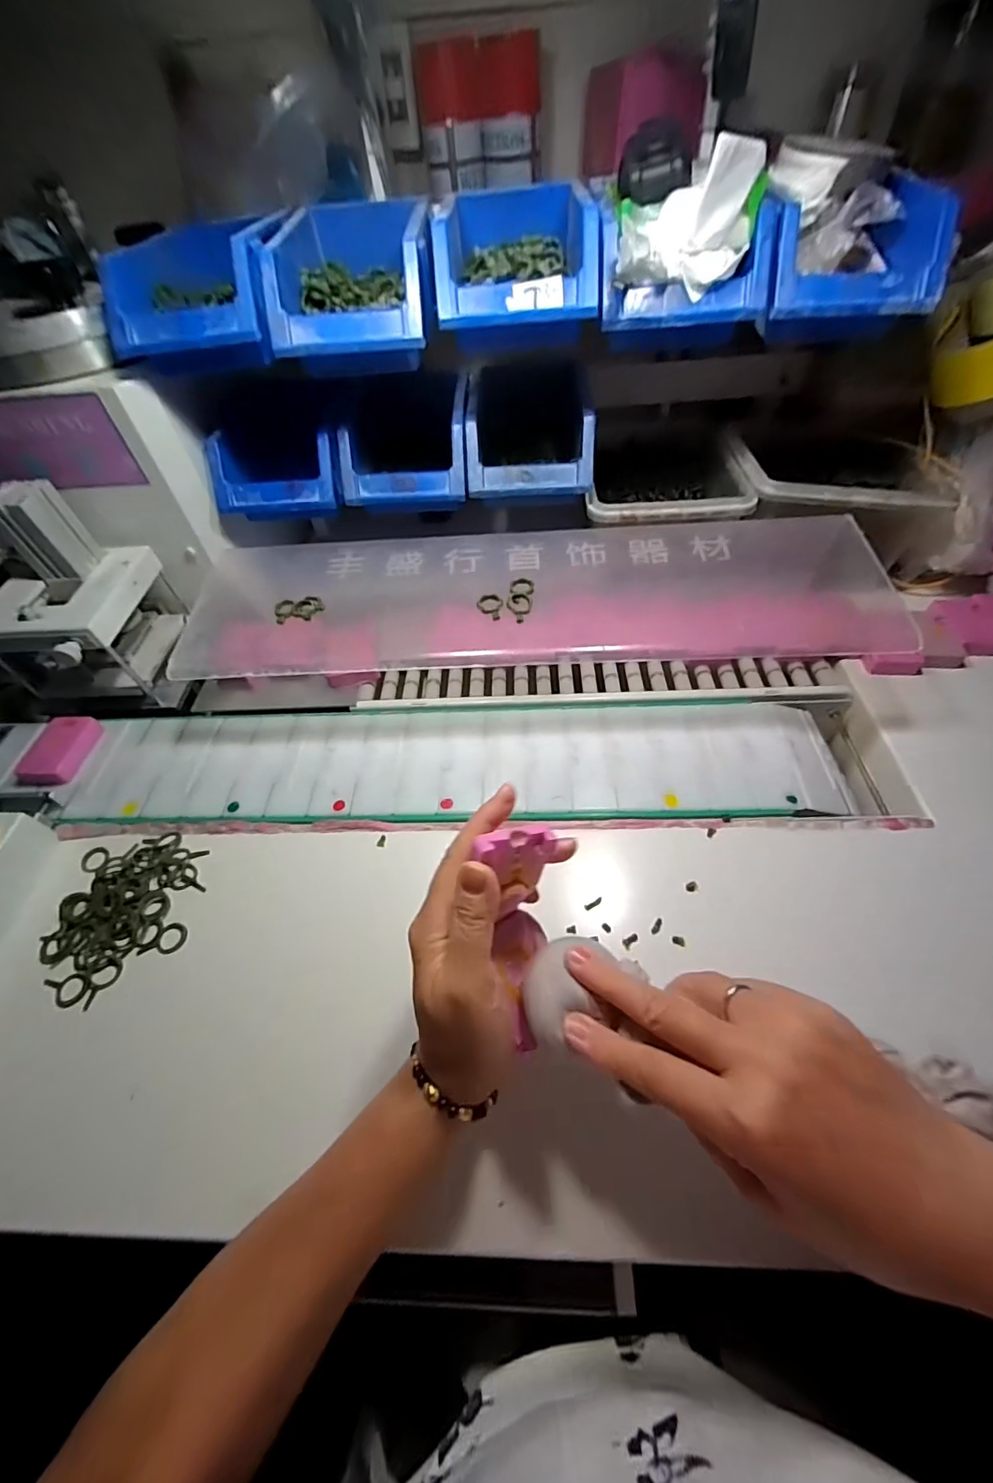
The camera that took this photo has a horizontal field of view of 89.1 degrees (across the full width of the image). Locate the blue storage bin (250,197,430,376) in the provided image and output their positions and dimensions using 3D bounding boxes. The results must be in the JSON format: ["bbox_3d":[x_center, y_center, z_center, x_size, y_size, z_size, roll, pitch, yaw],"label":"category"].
[{"bbox_3d":[-0.119,-0.403,0.446,0.128,0.073,0.203,-3,53,2],"label":"blue storage bin"}]

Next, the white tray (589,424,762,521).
[{"bbox_3d":[0.173,-0.282,0.550,0.156,0.061,0.189,-1,53,4],"label":"white tray"}]

